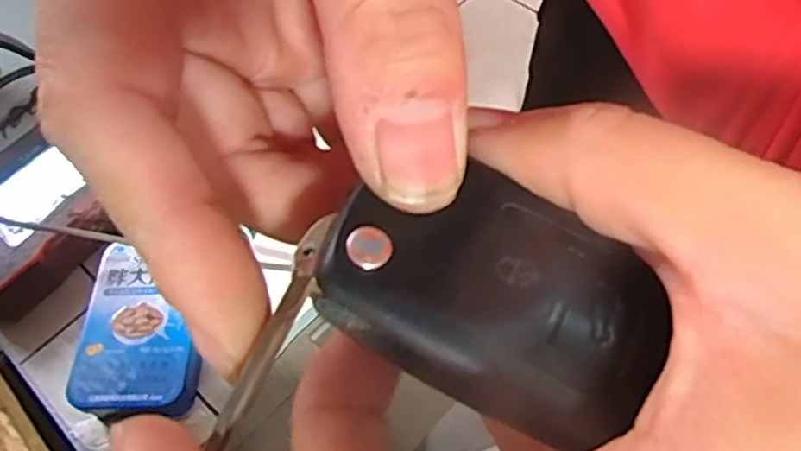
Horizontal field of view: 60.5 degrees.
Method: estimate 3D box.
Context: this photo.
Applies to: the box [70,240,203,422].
[{"bbox_3d":[-0.144,0.057,0.386,0.063,0.020,0.097,-3,59,3],"label":"box"}]

